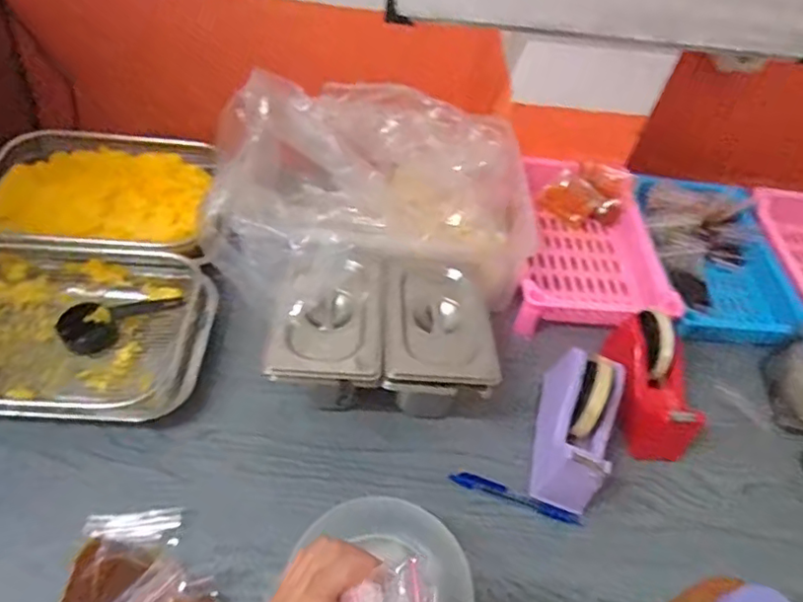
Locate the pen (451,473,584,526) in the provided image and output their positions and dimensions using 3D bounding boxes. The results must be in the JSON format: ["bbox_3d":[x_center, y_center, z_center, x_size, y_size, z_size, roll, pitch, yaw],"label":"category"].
[{"bbox_3d":[0.118,0.202,0.623,0.135,0.010,0.017,19,49,7],"label":"pen"}]

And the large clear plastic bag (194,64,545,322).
[{"bbox_3d":[-0.034,-0.141,0.742,0.370,0.187,0.264,-4,50,-12],"label":"large clear plastic bag"}]

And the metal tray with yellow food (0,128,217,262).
[{"bbox_3d":[-0.391,-0.142,0.781,0.291,0.056,0.229,6,49,-4],"label":"metal tray with yellow food"}]

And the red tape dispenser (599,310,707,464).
[{"bbox_3d":[0.284,0.089,0.680,0.074,0.100,0.157,4,49,-6],"label":"red tape dispenser"}]

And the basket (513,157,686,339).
[{"bbox_3d":[0.261,-0.068,0.831,0.191,0.069,0.293,11,49,1],"label":"basket"}]

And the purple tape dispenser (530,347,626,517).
[{"bbox_3d":[0.185,0.128,0.626,0.067,0.093,0.155,15,49,4],"label":"purple tape dispenser"}]

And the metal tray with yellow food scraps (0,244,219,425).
[{"bbox_3d":[-0.372,0.031,0.654,0.305,0.042,0.204,6,49,-4],"label":"metal tray with yellow food scraps"}]

